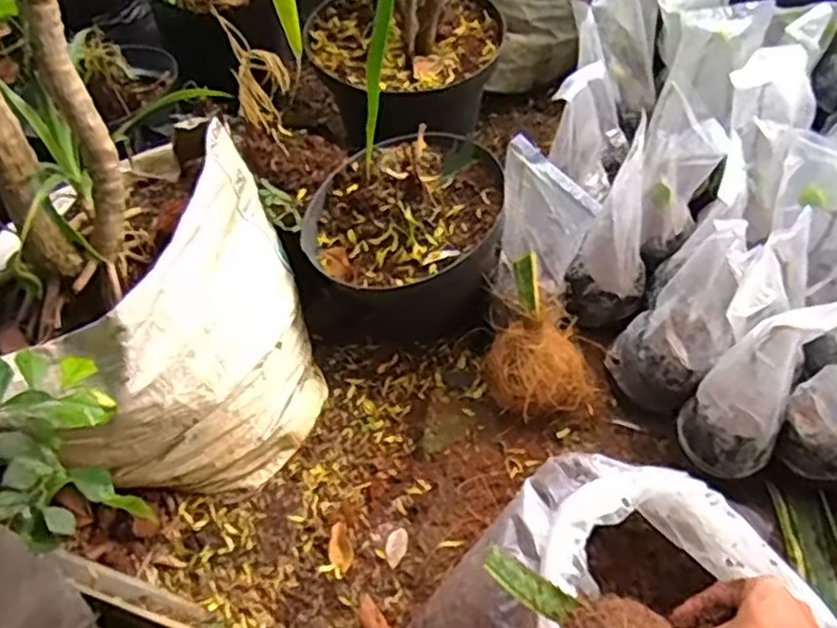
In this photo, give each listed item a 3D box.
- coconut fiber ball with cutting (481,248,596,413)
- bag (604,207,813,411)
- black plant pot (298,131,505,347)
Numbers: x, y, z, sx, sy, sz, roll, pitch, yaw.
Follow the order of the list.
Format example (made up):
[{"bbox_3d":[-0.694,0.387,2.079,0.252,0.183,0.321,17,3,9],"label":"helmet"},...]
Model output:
[{"bbox_3d":[0.124,0.043,0.763,0.099,0.146,0.122,-41,64,-19],"label":"coconut fiber ball with cutting"},{"bbox_3d":[0.288,-0.003,0.720,0.086,0.248,0.099,-3,53,-32],"label":"bag"},{"bbox_3d":[-0.016,-0.087,0.861,0.223,0.157,0.235,-2,58,3],"label":"black plant pot"}]

